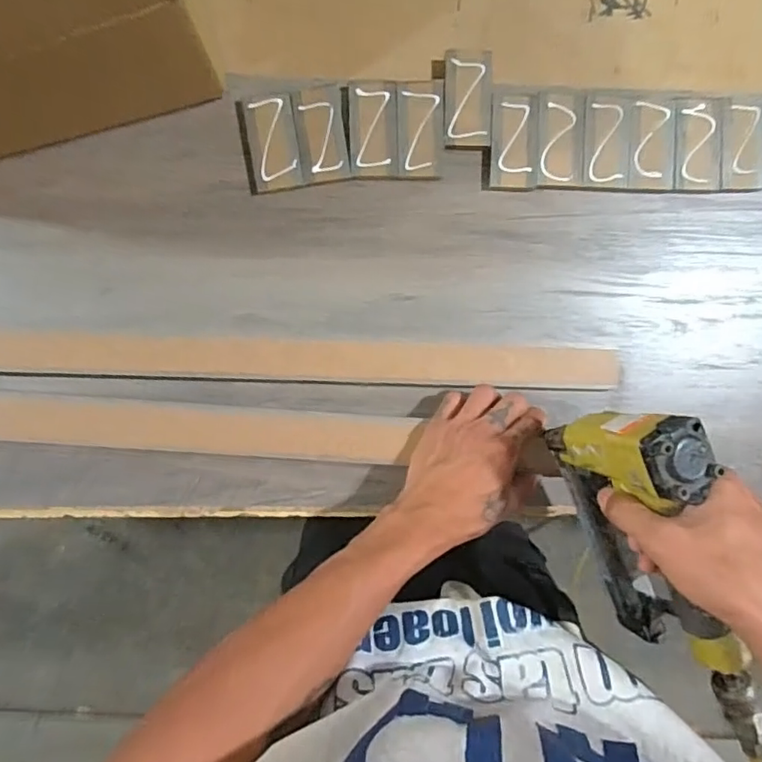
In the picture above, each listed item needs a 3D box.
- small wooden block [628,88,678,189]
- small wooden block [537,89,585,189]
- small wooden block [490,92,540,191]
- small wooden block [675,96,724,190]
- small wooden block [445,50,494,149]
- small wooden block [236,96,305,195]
[{"bbox_3d":[0.236,-0.214,0.482,0.043,0.007,0.091,4,89,-4],"label":"small wooden block"},{"bbox_3d":[0.154,-0.208,0.476,0.038,0.004,0.084,4,89,-4],"label":"small wooden block"},{"bbox_3d":[0.114,-0.205,0.473,0.040,0.004,0.082,1,90,-4],"label":"small wooden block"},{"bbox_3d":[0.276,-0.208,0.484,0.041,0.009,0.081,1,90,-4],"label":"small wooden block"},{"bbox_3d":[0.074,-0.239,0.470,0.039,0.008,0.081,2,90,-4],"label":"small wooden block"},{"bbox_3d":[-0.092,-0.197,0.465,0.046,0.006,0.075,-9,90,-4],"label":"small wooden block"}]

